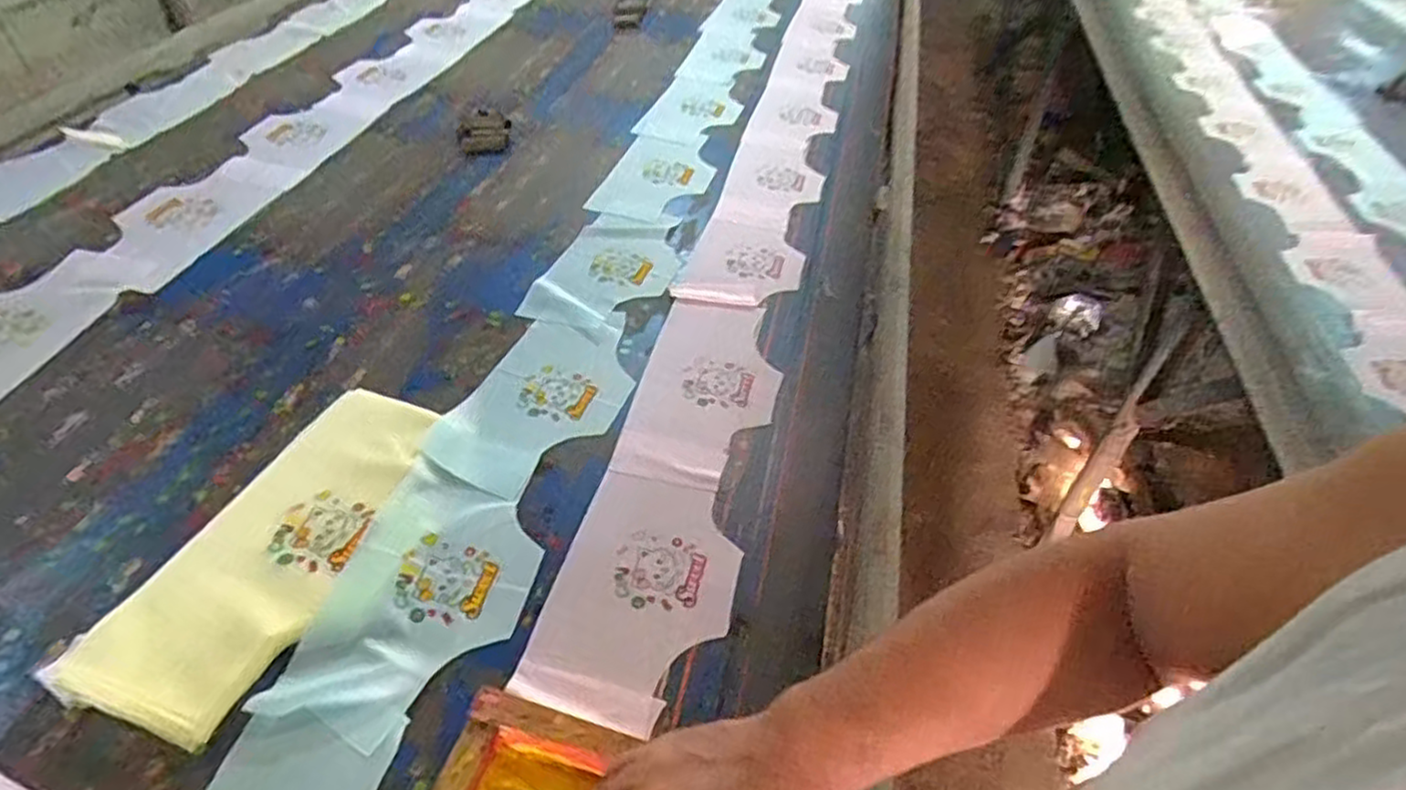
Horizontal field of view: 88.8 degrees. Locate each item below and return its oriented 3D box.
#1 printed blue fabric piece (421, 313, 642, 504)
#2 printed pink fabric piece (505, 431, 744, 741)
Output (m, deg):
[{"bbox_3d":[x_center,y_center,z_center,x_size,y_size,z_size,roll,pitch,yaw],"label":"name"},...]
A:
[{"bbox_3d":[-0.164,-0.006,0.777,0.144,0.018,0.276,16,45,11],"label":"printed blue fabric piece"},{"bbox_3d":[-0.046,0.156,0.643,0.149,0.010,0.279,14,44,5],"label":"printed pink fabric piece"}]

